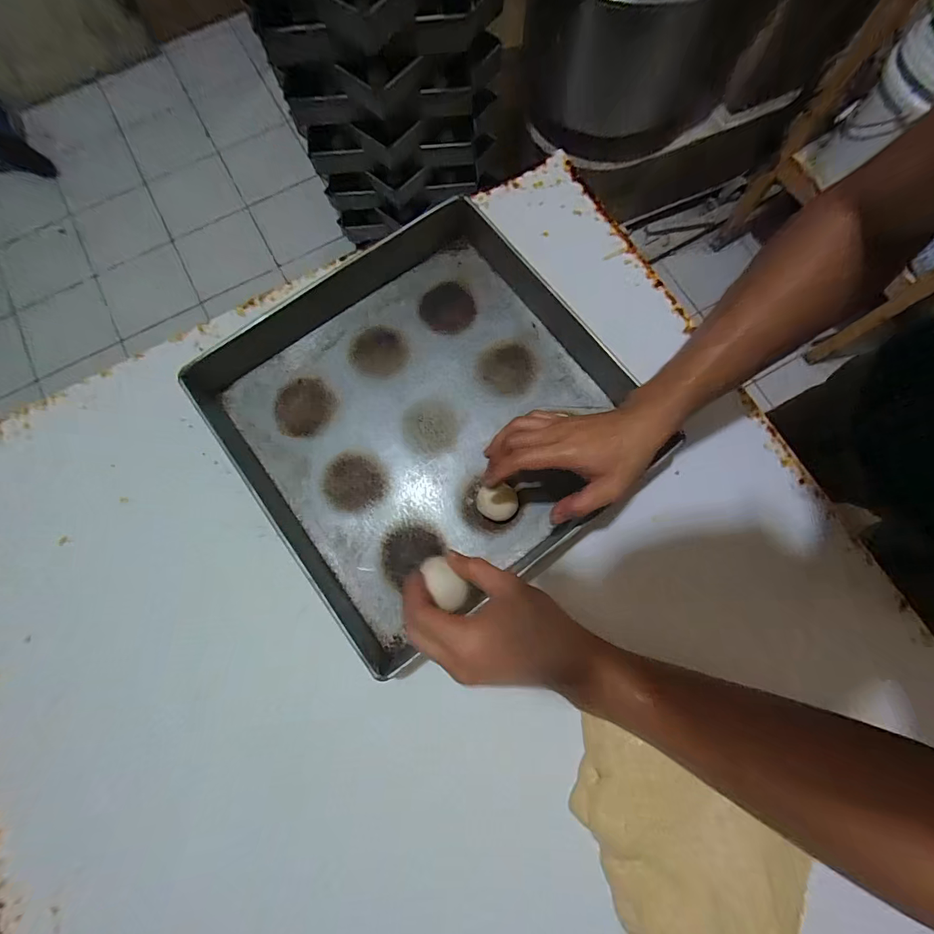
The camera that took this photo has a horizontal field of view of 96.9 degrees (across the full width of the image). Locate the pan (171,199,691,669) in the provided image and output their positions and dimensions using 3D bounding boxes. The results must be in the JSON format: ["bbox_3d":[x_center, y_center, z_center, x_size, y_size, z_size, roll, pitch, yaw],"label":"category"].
[{"bbox_3d":[-0.048,-0.070,0.504,0.433,0.079,0.418,-36,79,-7],"label":"pan"}]

